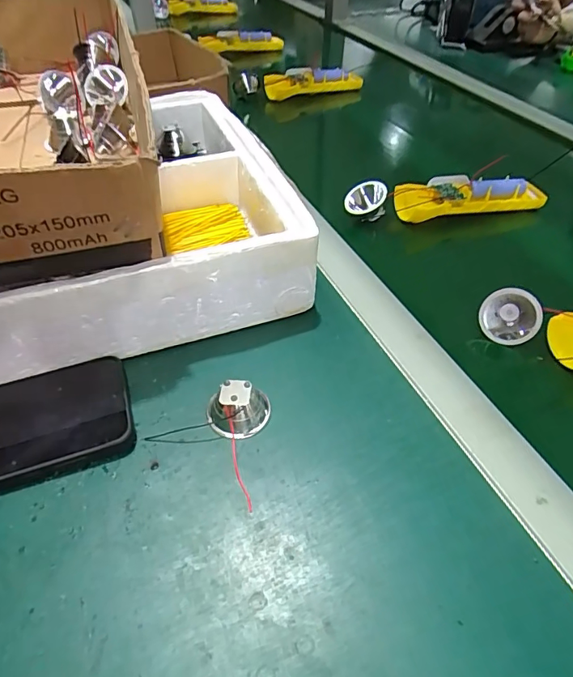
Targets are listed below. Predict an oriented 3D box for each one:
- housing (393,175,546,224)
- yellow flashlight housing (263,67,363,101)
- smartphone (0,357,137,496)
[{"bbox_3d":[0.195,-0.154,0.512,0.164,0.028,0.044,-10,47,-8],"label":"housing"},{"bbox_3d":[0.044,-0.413,0.767,0.169,0.042,0.037,-12,47,-10],"label":"yellow flashlight housing"},{"bbox_3d":[-0.190,0.064,0.311,0.168,0.014,0.081,-16,48,-13],"label":"smartphone"}]

